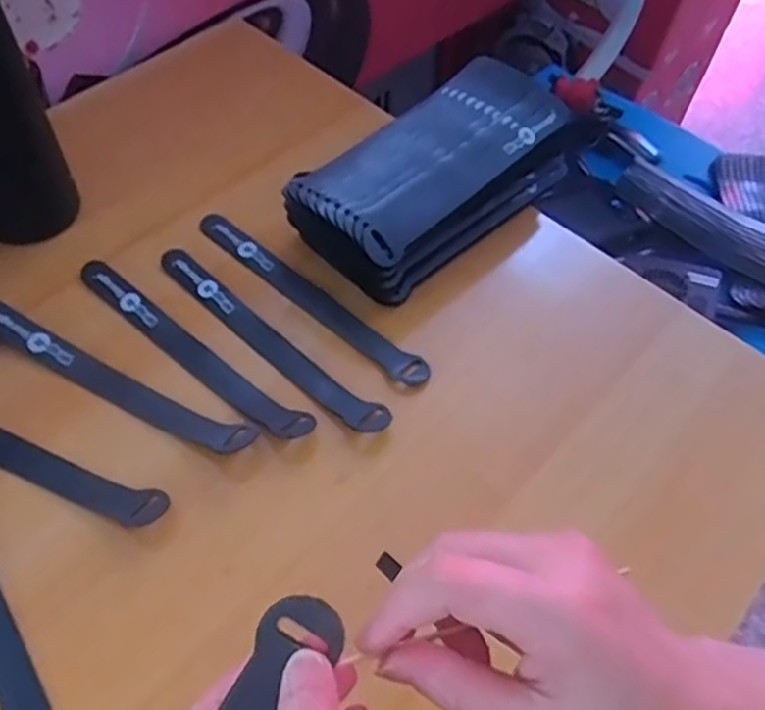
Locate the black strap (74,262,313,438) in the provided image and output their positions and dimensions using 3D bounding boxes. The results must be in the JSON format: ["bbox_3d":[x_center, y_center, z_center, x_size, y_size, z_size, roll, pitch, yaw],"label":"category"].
[{"bbox_3d":[-0.121,-0.007,0.439,0.194,0.012,0.023,36,62,18],"label":"black strap"}]

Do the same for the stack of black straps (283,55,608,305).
[{"bbox_3d":[0.041,-0.127,0.492,0.098,0.060,0.222,39,64,20],"label":"stack of black straps"}]

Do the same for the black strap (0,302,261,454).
[{"bbox_3d":[-0.162,0.012,0.421,0.192,0.018,0.023,25,59,12],"label":"black strap"}]

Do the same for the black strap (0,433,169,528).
[{"bbox_3d":[-0.210,0.051,0.399,0.200,0.016,0.023,21,58,10],"label":"black strap"}]

